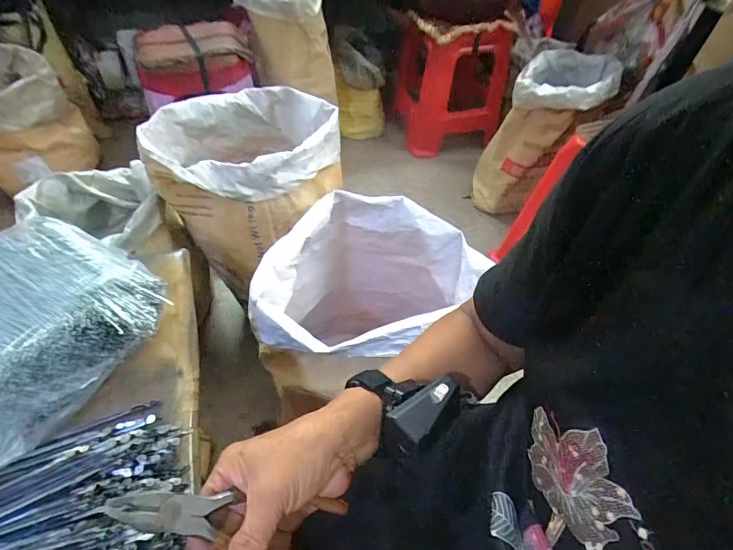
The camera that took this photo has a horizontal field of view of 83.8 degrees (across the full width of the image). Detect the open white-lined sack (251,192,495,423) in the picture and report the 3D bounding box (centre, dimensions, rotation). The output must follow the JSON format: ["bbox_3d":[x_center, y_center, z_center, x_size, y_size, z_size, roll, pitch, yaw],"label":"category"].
[{"bbox_3d":[0.001,0.105,0.834,0.335,0.475,0.380,14,50,9],"label":"open white-lined sack"}]

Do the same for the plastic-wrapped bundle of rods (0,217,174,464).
[{"bbox_3d":[-0.335,0.050,0.401,0.208,0.063,0.223,26,53,18],"label":"plastic-wrapped bundle of rods"}]

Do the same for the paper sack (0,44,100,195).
[{"bbox_3d":[-1.135,-0.499,1.351,0.344,0.373,0.283,-34,59,-27],"label":"paper sack"}]

